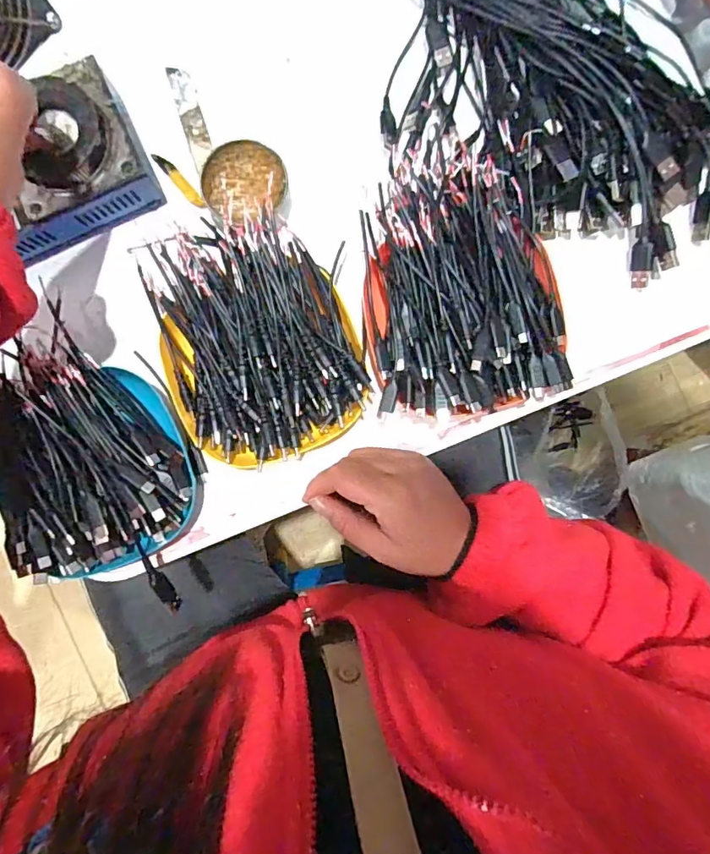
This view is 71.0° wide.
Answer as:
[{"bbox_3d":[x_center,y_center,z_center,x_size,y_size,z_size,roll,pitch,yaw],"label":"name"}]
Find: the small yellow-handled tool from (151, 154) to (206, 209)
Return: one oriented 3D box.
[{"bbox_3d":[-0.137,-0.192,0.389,0.009,0.004,0.056,-41,90,1],"label":"small yellow-handled tool"}]

